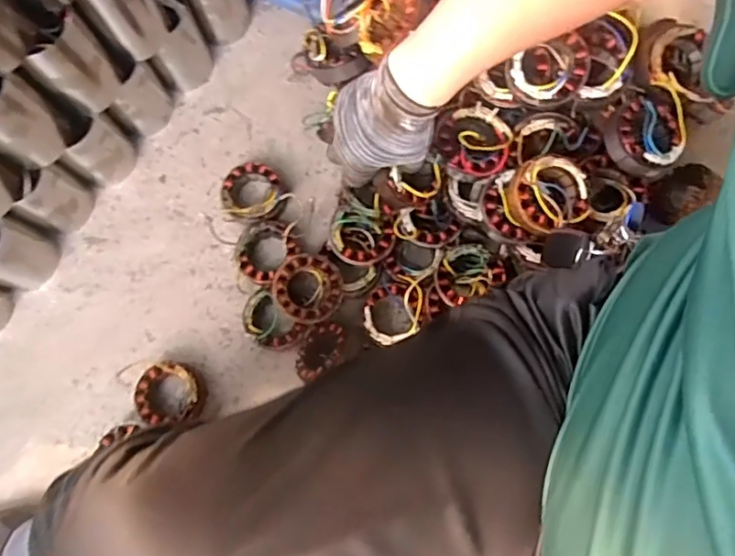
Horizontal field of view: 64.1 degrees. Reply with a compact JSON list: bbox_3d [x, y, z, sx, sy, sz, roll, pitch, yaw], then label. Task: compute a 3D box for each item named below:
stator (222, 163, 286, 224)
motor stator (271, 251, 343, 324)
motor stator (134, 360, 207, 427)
[{"bbox_3d":[-0.157,-0.123,0.826,0.090,0.051,0.093,0,79,1],"label":"stator"},{"bbox_3d":[-0.077,0.015,0.754,0.090,0.028,0.085,15,79,4],"label":"motor stator"},{"bbox_3d":[-0.259,0.153,0.769,0.088,0.041,0.085,0,79,1],"label":"motor stator"}]

